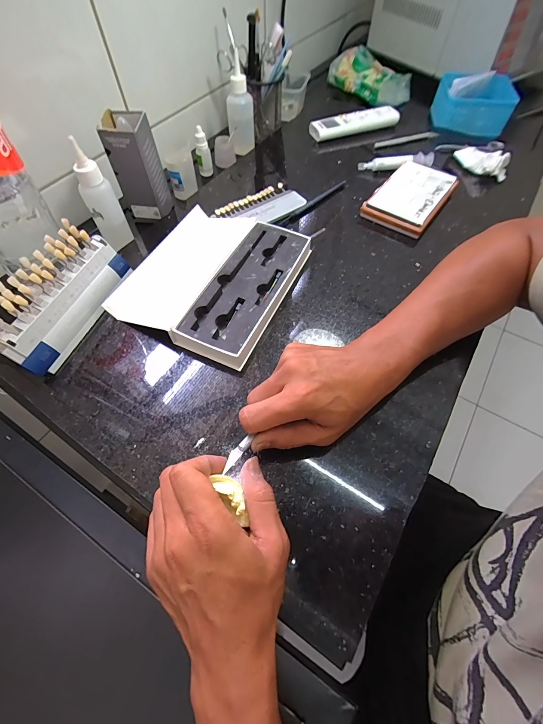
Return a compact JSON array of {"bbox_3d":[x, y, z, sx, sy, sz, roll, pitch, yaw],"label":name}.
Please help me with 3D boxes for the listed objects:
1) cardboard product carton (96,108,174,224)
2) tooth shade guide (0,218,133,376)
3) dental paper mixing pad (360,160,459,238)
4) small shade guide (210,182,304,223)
[{"bbox_3d":[-0.196,-0.283,0.466,0.055,0.133,0.057,6,62,3],"label":"cardboard product carton"},{"bbox_3d":[-0.237,-0.077,0.356,0.043,0.080,0.172,17,63,9],"label":"tooth shade guide"},{"bbox_3d":[0.217,-0.259,0.492,0.096,0.027,0.141,33,66,16],"label":"dental paper mixing pad"},{"bbox_3d":[-0.016,-0.242,0.492,0.128,0.010,0.066,-34,67,-17],"label":"small shade guide"}]

